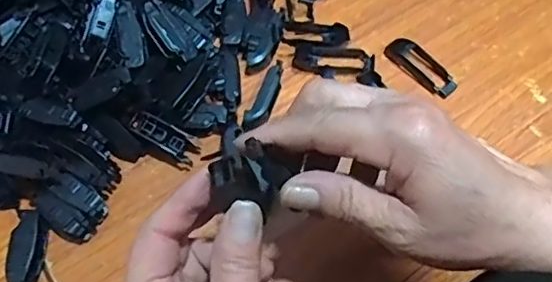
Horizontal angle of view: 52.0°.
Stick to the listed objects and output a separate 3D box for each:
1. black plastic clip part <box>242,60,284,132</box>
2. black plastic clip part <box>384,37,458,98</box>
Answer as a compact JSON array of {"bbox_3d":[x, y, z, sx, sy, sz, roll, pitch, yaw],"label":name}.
[{"bbox_3d":[-0.006,-0.031,0.392,0.014,0.009,0.056,24,68,13],"label":"black plastic clip part"},{"bbox_3d":[0.103,-0.053,0.403,0.023,0.010,0.057,-36,68,-14],"label":"black plastic clip part"}]

